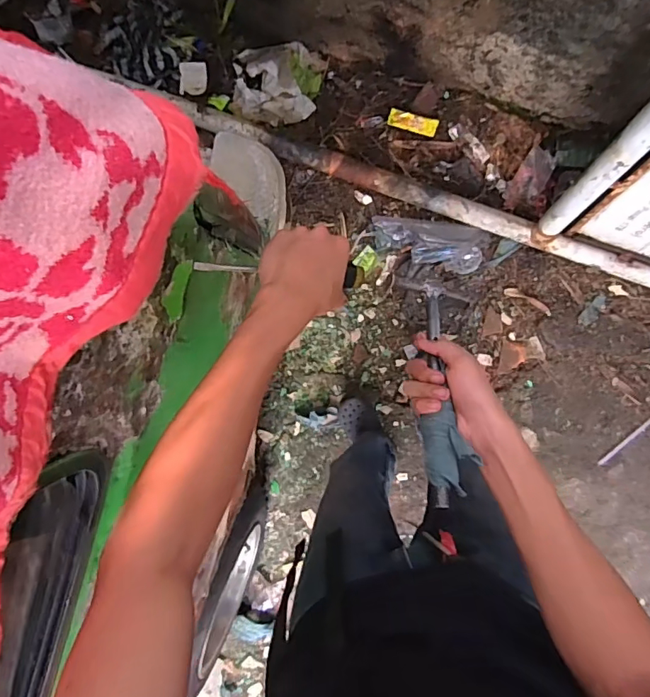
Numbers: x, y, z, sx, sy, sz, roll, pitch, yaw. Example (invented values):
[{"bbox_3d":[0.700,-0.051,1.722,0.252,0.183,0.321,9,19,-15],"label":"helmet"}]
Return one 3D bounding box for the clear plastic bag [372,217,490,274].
[{"bbox_3d":[0.279,-0.288,1.320,0.305,0.065,0.118,12,91,5],"label":"clear plastic bag"}]

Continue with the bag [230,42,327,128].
[{"bbox_3d":[-0.118,-0.702,1.290,0.228,0.072,0.191,1,90,5],"label":"bag"}]

